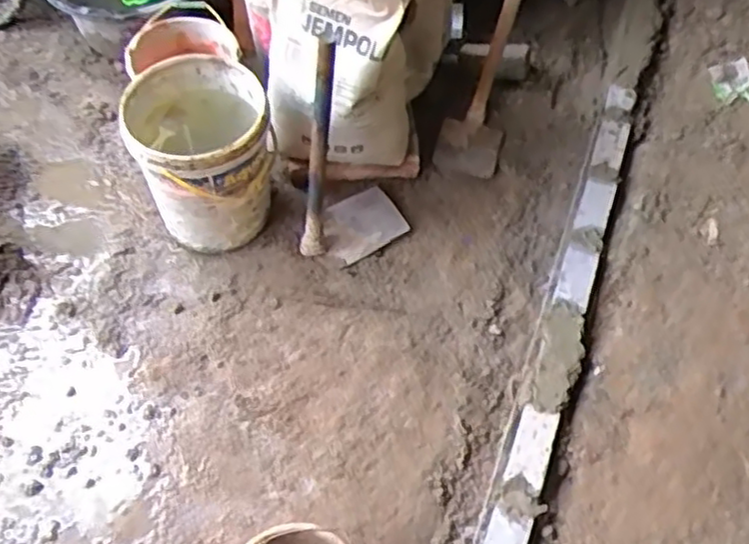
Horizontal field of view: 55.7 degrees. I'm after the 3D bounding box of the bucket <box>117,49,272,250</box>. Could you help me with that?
[{"bbox_3d":[-0.384,-0.262,1.654,0.297,0.369,0.308,-2,56,3],"label":"bucket"}]

